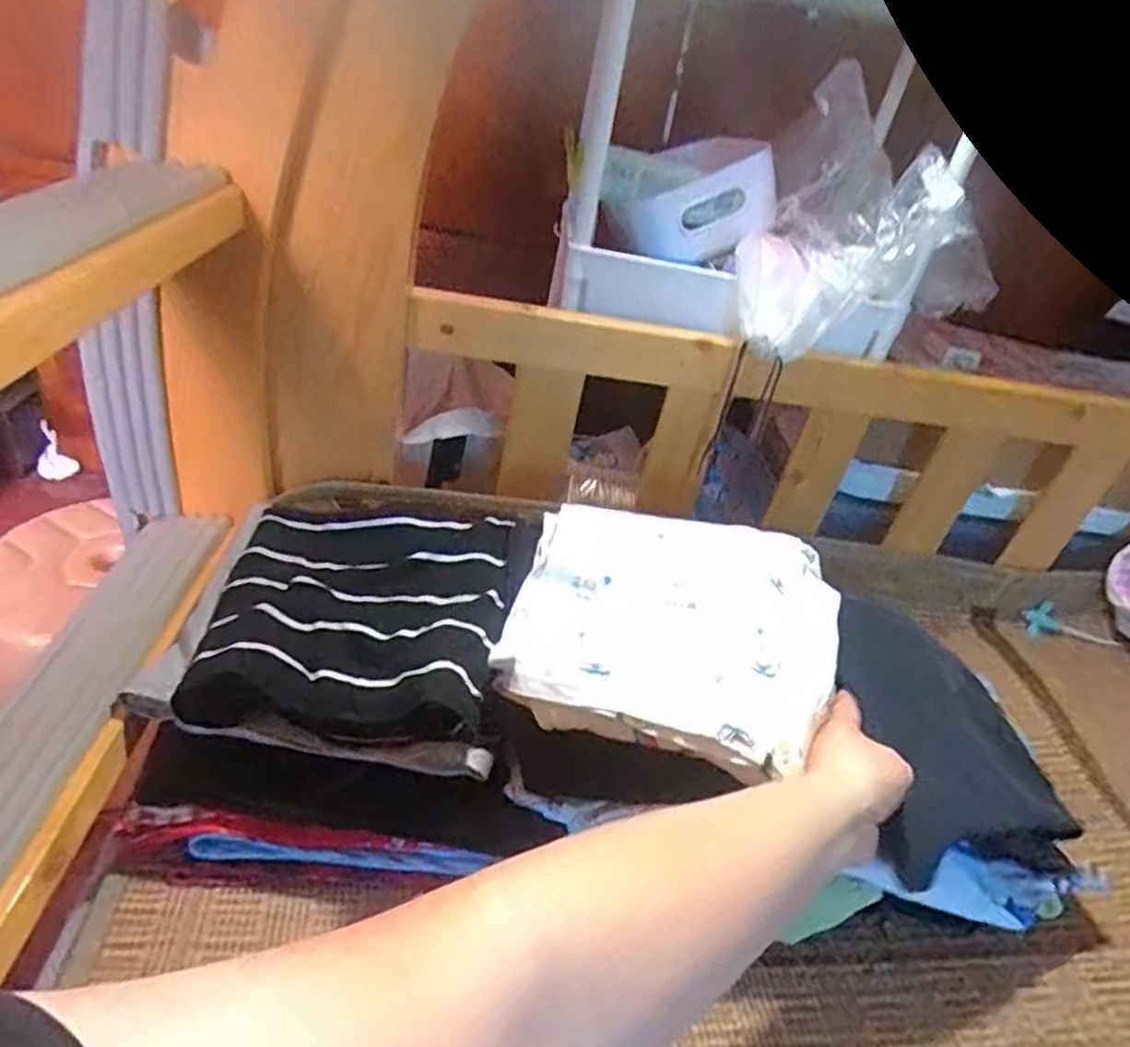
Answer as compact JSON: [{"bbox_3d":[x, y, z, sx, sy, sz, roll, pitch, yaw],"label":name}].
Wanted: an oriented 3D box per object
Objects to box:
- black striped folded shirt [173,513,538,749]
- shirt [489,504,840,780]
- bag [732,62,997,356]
[{"bbox_3d":[-0.120,0.061,0.492,0.178,0.065,0.176,7,33,-7],"label":"black striped folded shirt"},{"bbox_3d":[0.077,0.067,0.471,0.216,0.056,0.176,10,35,4],"label":"shirt"},{"bbox_3d":[0.240,-0.229,0.557,0.172,0.175,0.136,22,34,15],"label":"bag"}]

